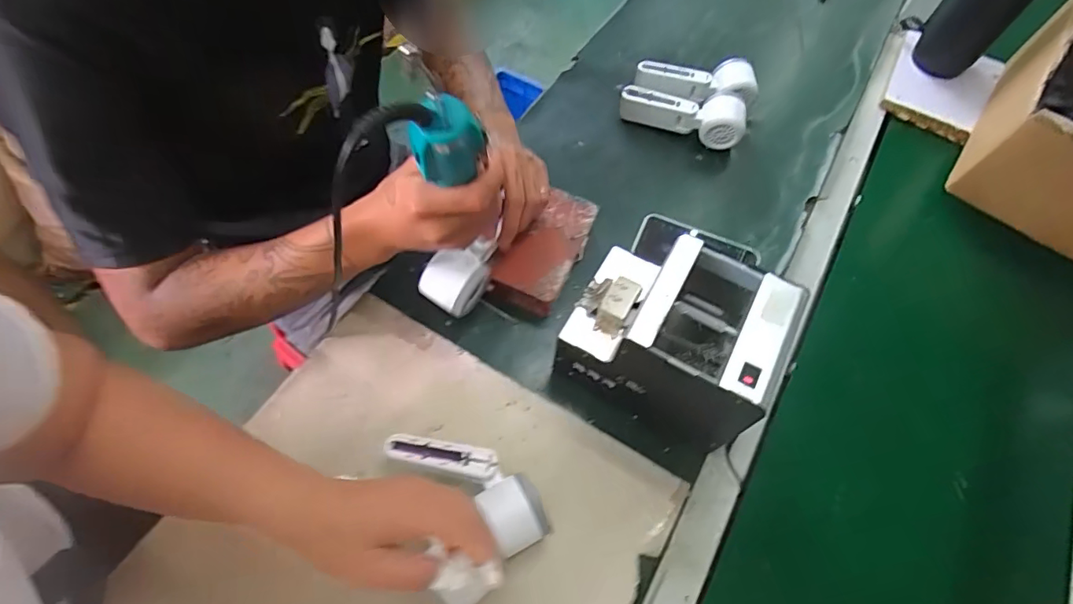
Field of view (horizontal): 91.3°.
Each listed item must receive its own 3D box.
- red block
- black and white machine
[{"bbox_3d":[0.008,-0.058,0.602,0.079,0.046,0.147,23,63,7],"label":"red block"},{"bbox_3d":[0.126,0.033,0.506,0.174,0.155,0.124,28,64,10],"label":"black and white machine"}]

